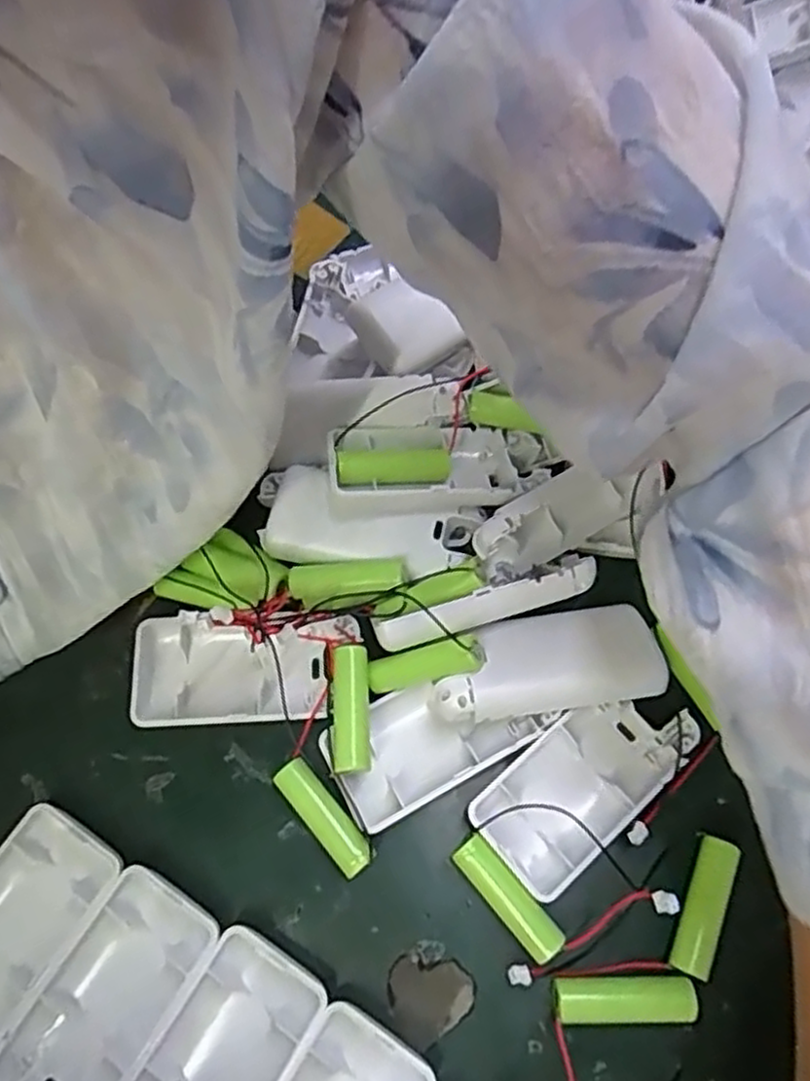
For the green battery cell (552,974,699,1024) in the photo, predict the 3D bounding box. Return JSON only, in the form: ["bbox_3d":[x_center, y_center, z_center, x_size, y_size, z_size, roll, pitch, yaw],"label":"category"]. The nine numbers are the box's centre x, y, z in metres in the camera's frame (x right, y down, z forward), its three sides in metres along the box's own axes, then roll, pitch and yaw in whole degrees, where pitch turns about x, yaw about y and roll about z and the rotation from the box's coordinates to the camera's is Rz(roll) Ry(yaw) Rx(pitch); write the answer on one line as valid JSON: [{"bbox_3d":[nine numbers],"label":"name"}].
[{"bbox_3d":[0.079,0.168,0.268,0.050,0.013,0.015,-1,66,-2],"label":"green battery cell"}]

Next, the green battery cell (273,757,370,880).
[{"bbox_3d":[-0.032,0.111,0.293,0.015,0.012,0.049,-38,72,-17],"label":"green battery cell"}]

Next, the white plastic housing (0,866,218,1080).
[{"bbox_3d":[-0.110,0.171,0.263,0.043,0.013,0.093,31,69,12],"label":"white plastic housing"}]

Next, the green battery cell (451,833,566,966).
[{"bbox_3d":[0.039,0.137,0.281,0.013,0.013,0.049,-38,72,-16],"label":"green battery cell"}]

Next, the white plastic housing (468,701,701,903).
[{"bbox_3d":[0.072,0.097,0.296,0.091,0.018,0.045,-38,72,-17],"label":"white plastic housing"}]

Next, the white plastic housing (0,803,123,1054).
[{"bbox_3d":[-0.151,0.151,0.273,0.046,0.011,0.094,28,68,11],"label":"white plastic housing"}]

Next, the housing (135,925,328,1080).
[{"bbox_3d":[-0.070,0.190,0.255,0.043,0.012,0.093,31,69,12],"label":"housing"}]

